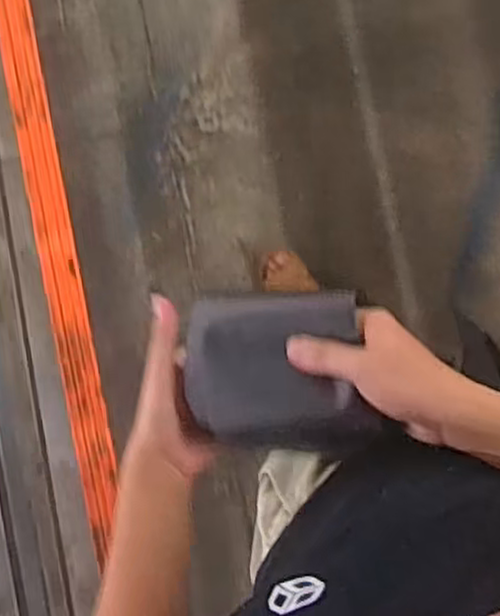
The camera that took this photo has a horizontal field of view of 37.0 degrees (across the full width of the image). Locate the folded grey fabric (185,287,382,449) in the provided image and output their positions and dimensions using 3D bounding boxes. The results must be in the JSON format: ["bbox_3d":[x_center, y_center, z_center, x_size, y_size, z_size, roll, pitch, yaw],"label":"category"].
[{"bbox_3d":[0.017,0.046,0.551,0.145,0.013,0.112,-5,88,26],"label":"folded grey fabric"}]

